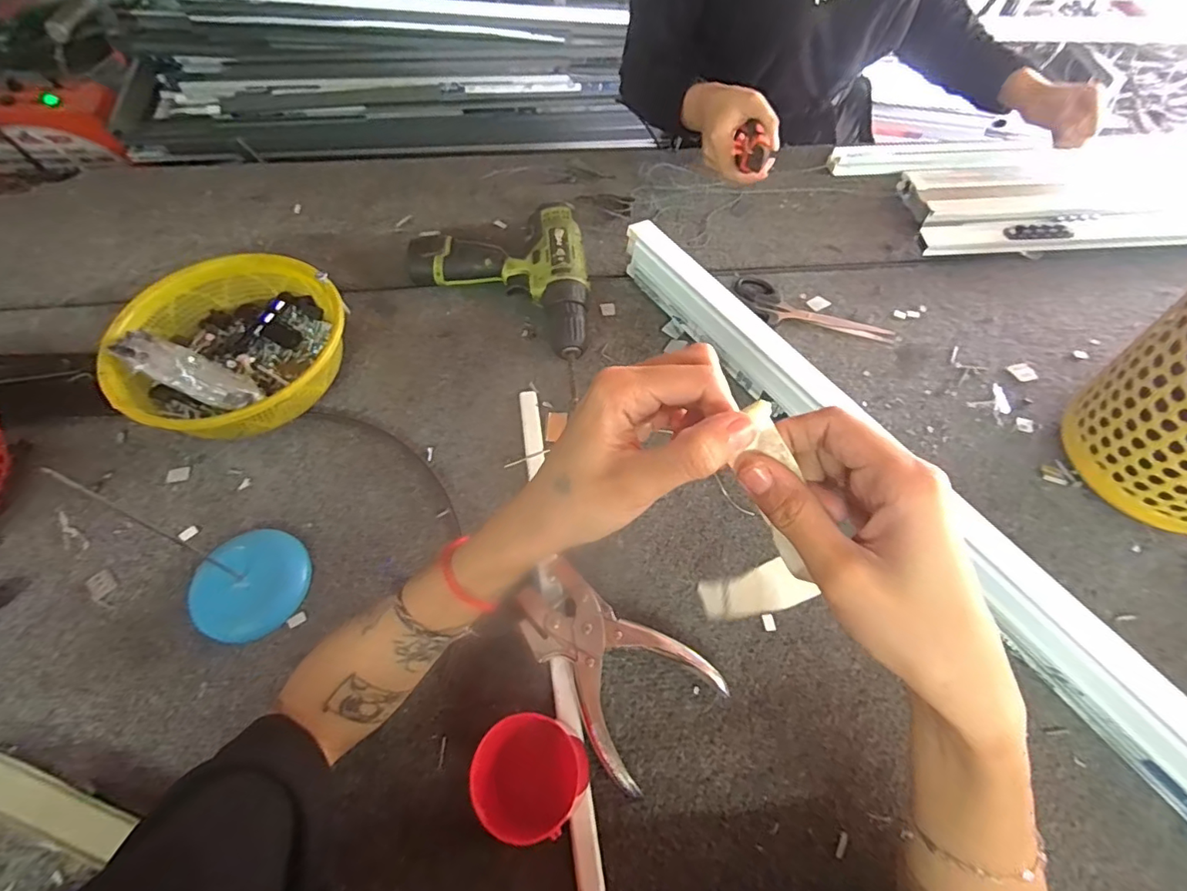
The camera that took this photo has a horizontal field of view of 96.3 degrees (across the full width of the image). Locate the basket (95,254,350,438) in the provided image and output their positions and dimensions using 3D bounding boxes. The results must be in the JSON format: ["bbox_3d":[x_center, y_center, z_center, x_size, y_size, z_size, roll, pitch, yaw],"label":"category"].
[{"bbox_3d":[-0.321,-0.083,0.488,0.184,0.073,0.184,1,59,-1],"label":"basket"}]

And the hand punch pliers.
[{"bbox_3d":[0.009,0.150,0.388,0.096,0.024,0.147,-38,67,-21],"label":"hand punch pliers"}]

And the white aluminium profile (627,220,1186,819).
[{"bbox_3d":[0.251,0.038,0.434,0.038,0.052,0.701,-30,64,-18],"label":"white aluminium profile"}]

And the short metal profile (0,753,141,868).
[{"bbox_3d":[-0.338,0.222,0.327,0.102,0.014,0.029,26,61,-1],"label":"short metal profile"}]

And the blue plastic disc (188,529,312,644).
[{"bbox_3d":[-0.262,0.105,0.408,0.080,0.020,0.084,1,59,-1],"label":"blue plastic disc"}]

